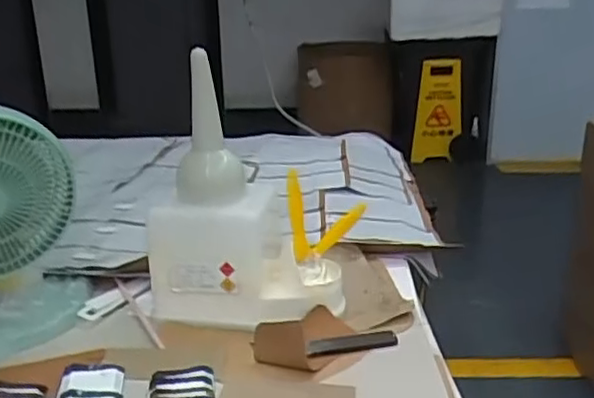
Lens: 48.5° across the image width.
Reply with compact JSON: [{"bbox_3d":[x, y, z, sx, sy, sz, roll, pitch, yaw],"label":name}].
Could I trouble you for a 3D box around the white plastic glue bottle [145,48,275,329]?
[{"bbox_3d":[-0.114,0.001,0.840,0.161,0.303,0.131,-6,23,-8],"label":"white plastic glue bottle"}]

